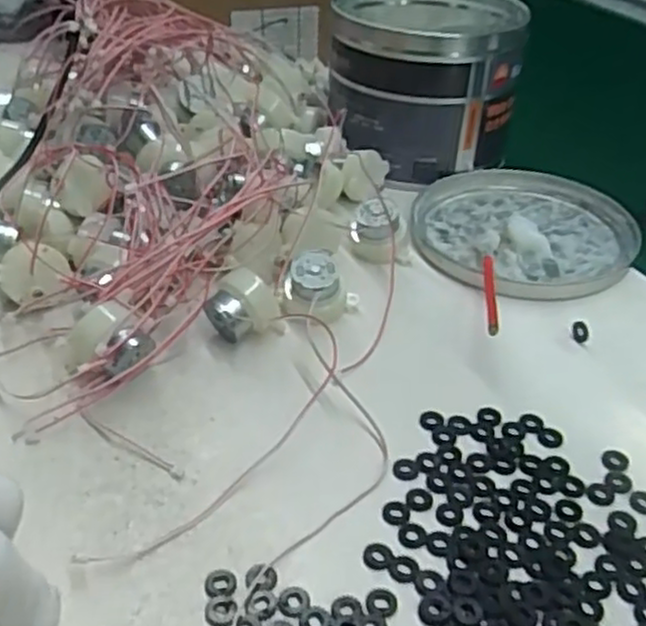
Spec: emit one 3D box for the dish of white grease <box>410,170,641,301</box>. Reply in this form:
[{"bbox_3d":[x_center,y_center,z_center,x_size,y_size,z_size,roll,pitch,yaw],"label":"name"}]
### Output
[{"bbox_3d":[0.120,-0.052,0.450,0.127,0.012,0.136,1,36,-1],"label":"dish of white grease"}]

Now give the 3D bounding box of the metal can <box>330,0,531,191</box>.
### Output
[{"bbox_3d":[0.068,-0.158,0.514,0.117,0.101,0.128,7,37,6],"label":"metal can"}]

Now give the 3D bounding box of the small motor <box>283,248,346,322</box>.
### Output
[{"bbox_3d":[-0.006,-0.010,0.368,0.026,0.031,0.022,-18,41,-25],"label":"small motor"}]

